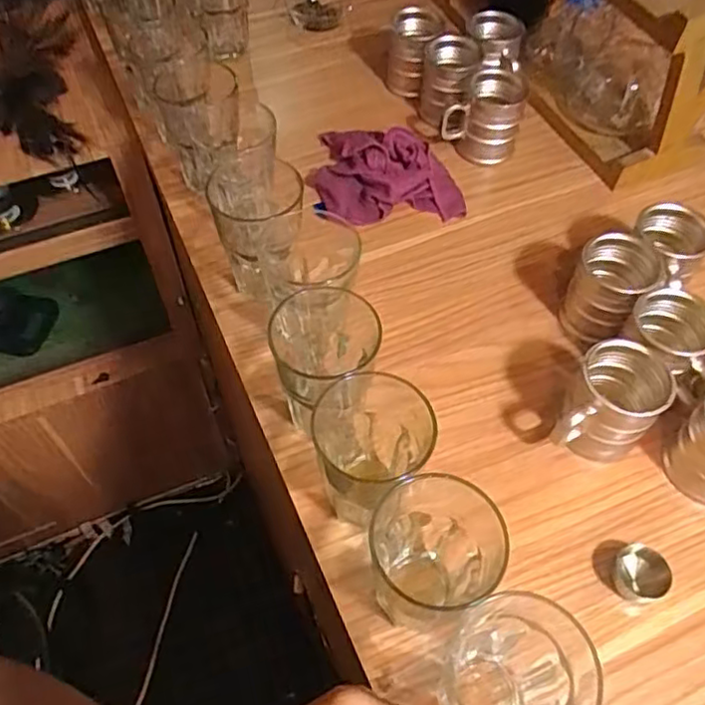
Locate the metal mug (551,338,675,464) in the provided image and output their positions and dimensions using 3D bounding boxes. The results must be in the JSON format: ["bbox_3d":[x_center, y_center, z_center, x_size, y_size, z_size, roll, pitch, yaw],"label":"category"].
[{"bbox_3d":[0.218,0.052,0.560,0.072,0.093,0.093,33,62,20],"label":"metal mug"}]

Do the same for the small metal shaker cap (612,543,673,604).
[{"bbox_3d":[0.225,0.175,0.510,0.035,0.037,0.042,-23,59,-15],"label":"small metal shaker cap"}]

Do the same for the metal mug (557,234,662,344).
[{"bbox_3d":[0.247,-0.057,0.636,0.071,0.087,0.081,29,60,17],"label":"metal mug"}]

